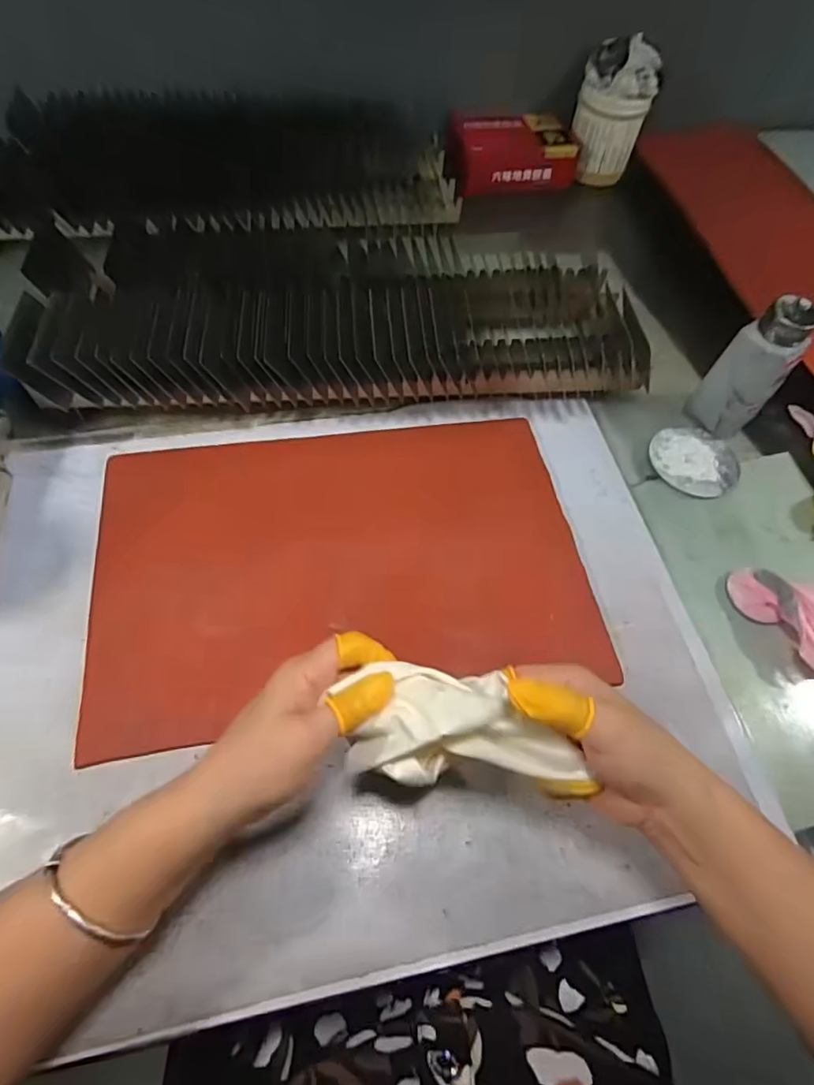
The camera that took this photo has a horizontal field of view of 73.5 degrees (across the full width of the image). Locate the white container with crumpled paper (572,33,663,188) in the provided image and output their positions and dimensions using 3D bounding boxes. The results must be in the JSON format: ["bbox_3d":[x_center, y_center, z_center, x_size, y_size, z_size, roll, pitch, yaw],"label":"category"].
[{"bbox_3d":[0.281,-0.588,0.759,0.096,0.139,0.117,19,61,7],"label":"white container with crumpled paper"}]

